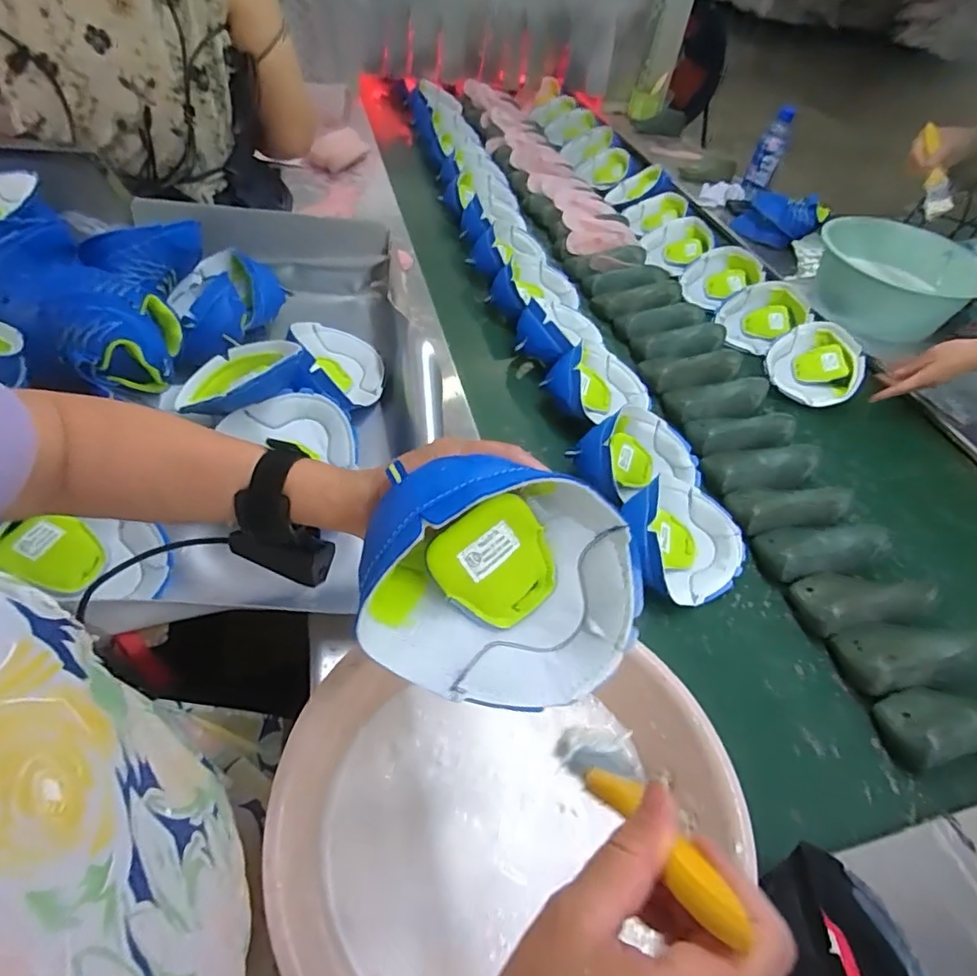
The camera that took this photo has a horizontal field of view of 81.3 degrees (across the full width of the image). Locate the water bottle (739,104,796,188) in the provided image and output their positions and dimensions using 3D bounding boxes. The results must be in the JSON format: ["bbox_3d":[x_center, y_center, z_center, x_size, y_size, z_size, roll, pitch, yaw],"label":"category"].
[{"bbox_3d":[0.719,-0.859,1.462,0.072,0.185,0.076,19,48,13],"label":"water bottle"}]

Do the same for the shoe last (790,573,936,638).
[{"bbox_3d":[0.447,0.134,0.684,0.154,0.055,0.079,-5,47,-10],"label":"shoe last"}]

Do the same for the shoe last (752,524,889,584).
[{"bbox_3d":[0.433,0.076,0.736,0.163,0.055,0.079,-8,47,-12],"label":"shoe last"}]

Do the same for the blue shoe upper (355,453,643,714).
[{"bbox_3d":[0.003,0.051,0.358,0.171,0.139,0.100,22,9,-30],"label":"blue shoe upper"}]

